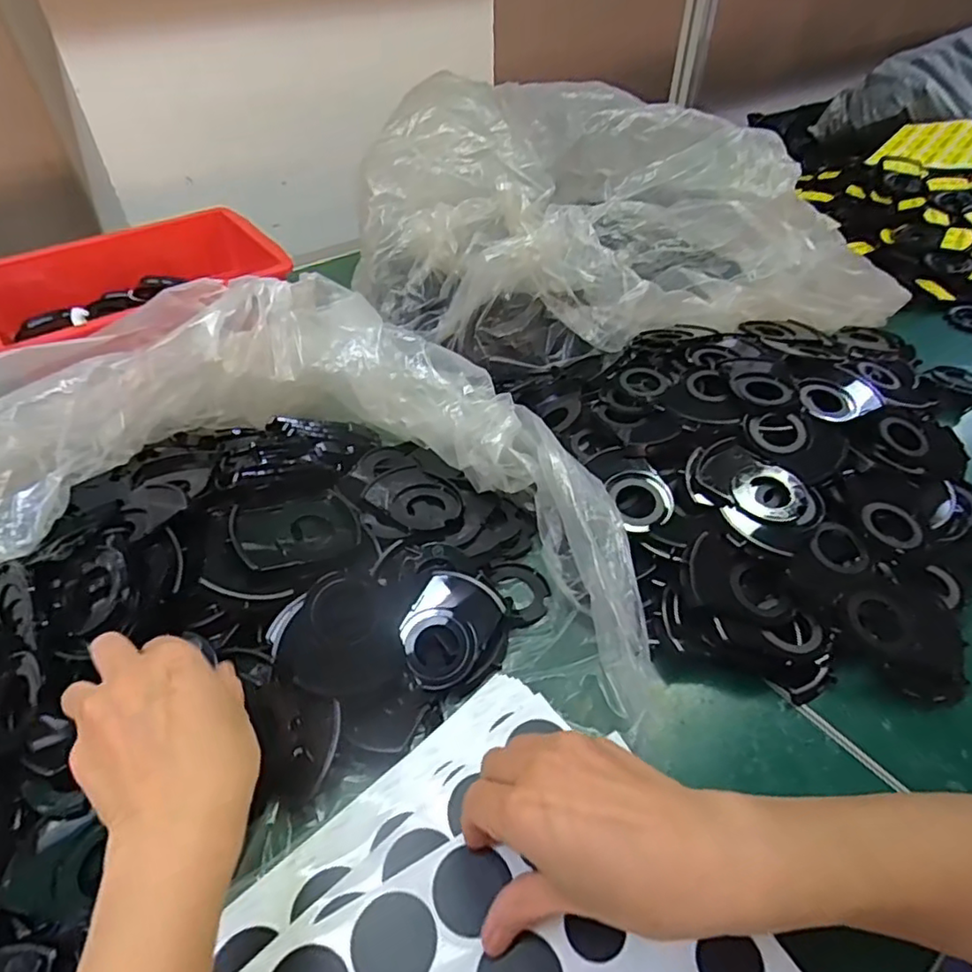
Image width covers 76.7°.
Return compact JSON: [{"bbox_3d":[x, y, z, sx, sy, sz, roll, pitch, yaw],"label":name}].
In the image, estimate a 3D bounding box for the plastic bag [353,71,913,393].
[{"bbox_3d":[0.139,-0.318,0.710,0.550,0.171,0.355,-7,44,-6],"label":"plastic bag"}]

